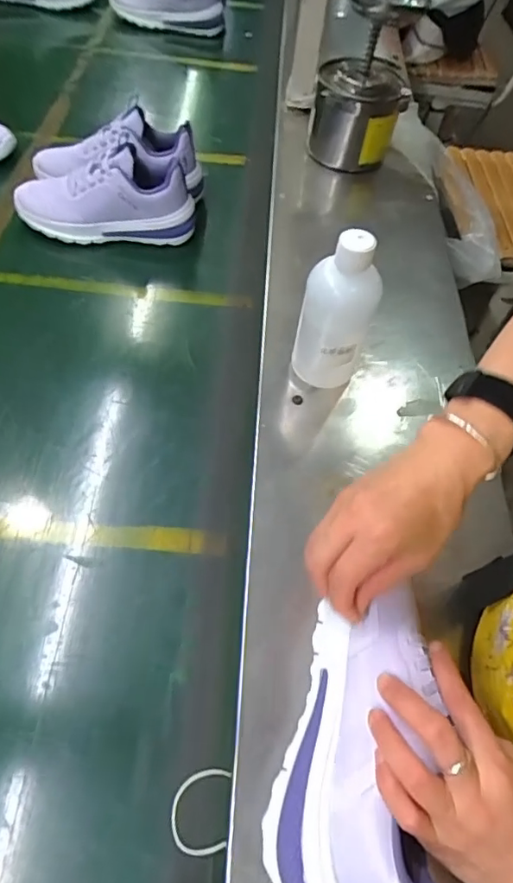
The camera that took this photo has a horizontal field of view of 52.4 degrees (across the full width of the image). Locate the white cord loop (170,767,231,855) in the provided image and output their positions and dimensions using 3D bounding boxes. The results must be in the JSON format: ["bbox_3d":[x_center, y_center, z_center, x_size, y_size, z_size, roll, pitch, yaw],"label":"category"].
[{"bbox_3d":[-0.043,0.281,0.398,0.043,0.004,0.054,4,57,-1],"label":"white cord loop"}]

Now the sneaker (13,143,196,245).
[{"bbox_3d":[-0.213,-0.346,0.730,0.241,0.123,0.089,-2,58,-5],"label":"sneaker"}]

